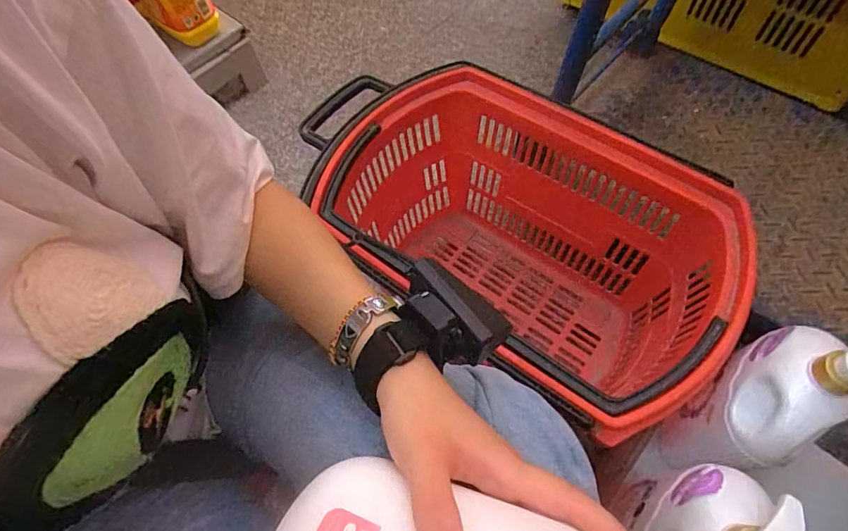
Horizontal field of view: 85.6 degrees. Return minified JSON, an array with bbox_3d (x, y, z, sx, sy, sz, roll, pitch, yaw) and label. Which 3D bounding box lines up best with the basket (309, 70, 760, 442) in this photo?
[{"bbox_3d":[0.124,-0.026,0.693,0.318,0.295,0.547,-42,67,-19],"label":"basket"}]

